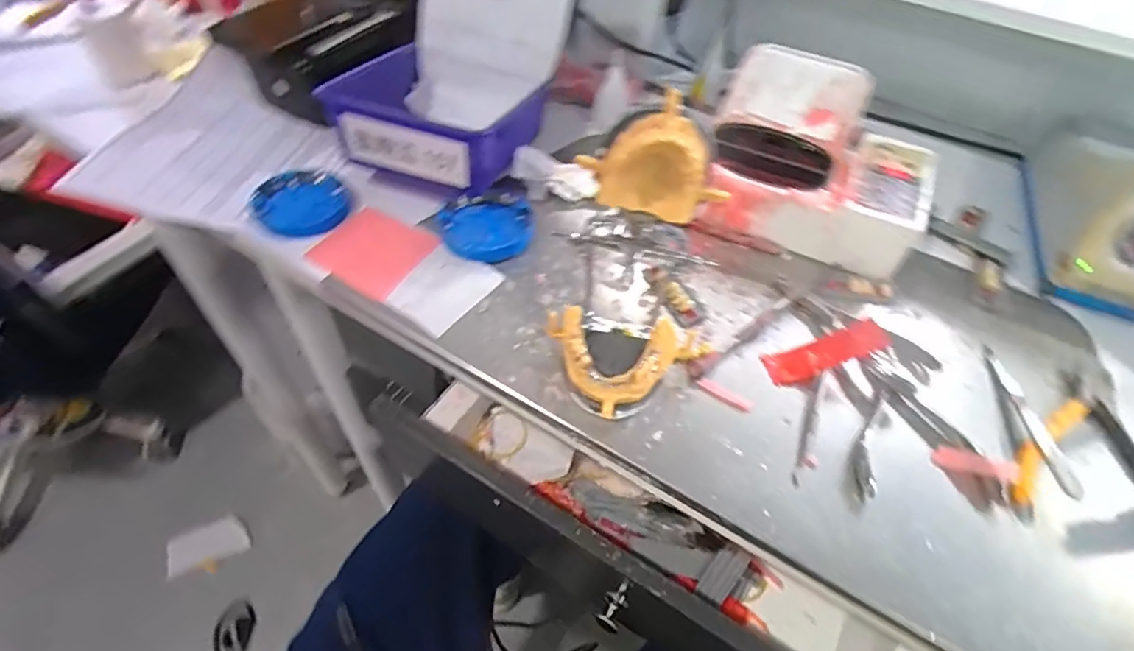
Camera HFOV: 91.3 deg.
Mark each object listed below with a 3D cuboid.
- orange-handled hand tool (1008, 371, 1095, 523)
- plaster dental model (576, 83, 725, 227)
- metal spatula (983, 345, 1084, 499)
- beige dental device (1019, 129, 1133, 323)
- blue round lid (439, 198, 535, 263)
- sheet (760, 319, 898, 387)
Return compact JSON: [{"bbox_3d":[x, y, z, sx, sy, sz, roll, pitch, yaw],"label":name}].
[{"bbox_3d":[0.324,0.075,0.370,0.140,0.006,0.024,-35,61,-28],"label":"orange-handled hand tool"},{"bbox_3d":[0.052,-0.095,0.323,0.086,0.064,0.032,10,50,4],"label":"plaster dental model"},{"bbox_3d":[0.317,0.061,0.381,0.016,0.005,0.119,6,50,0],"label":"metal spatula"},{"bbox_3d":[0.471,-0.112,0.485,0.092,0.089,0.201,18,51,11],"label":"beige dental device"},{"bbox_3d":[-0.066,-0.079,0.461,0.076,0.014,0.063,-3,51,-7],"label":"blue round lid"},{"bbox_3d":[0.183,0.019,0.393,0.084,0.009,0.026,-21,53,4],"label":"sheet"}]

